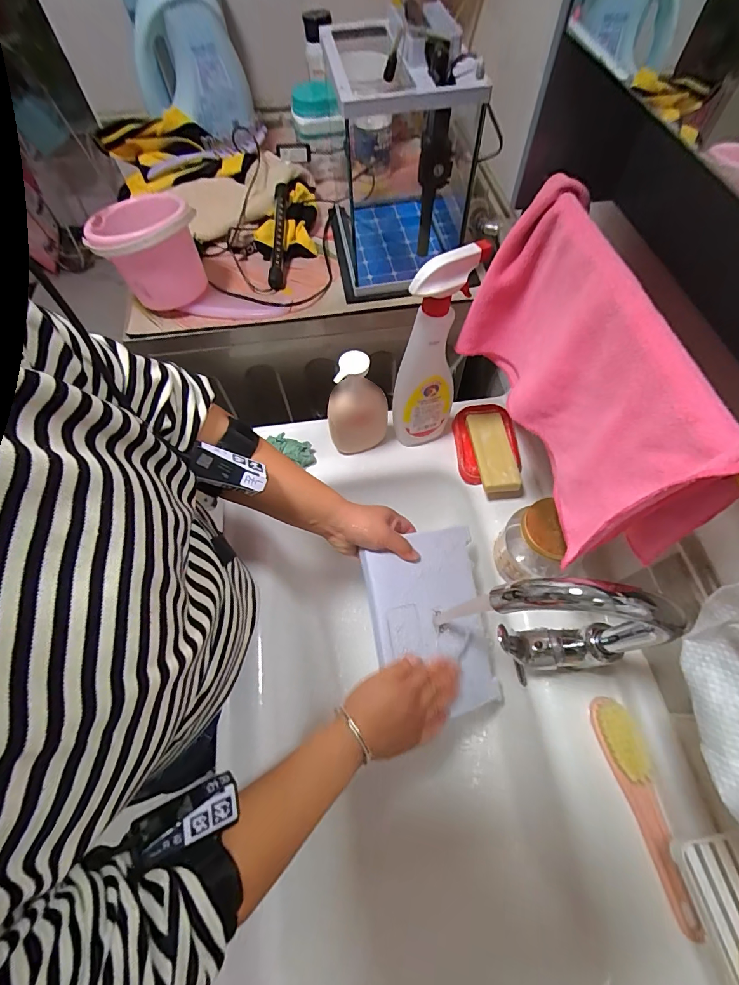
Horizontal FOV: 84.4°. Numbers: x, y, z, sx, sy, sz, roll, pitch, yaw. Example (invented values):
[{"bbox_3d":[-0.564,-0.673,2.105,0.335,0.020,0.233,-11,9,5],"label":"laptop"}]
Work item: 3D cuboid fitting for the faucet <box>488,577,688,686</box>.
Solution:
[{"bbox_3d":[0.183,0.126,0.382,0.156,0.225,0.056,4,62,4],"label":"faucet"}]

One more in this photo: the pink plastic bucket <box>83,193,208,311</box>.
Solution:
[{"bbox_3d":[-0.299,-0.332,0.560,0.131,0.113,0.136,-1,62,1],"label":"pink plastic bucket"}]

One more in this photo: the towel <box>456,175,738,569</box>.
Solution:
[{"bbox_3d":[0.169,-0.099,0.360,0.075,0.173,0.302,-9,62,-3],"label":"towel"}]

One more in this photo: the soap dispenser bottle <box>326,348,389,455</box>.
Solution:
[{"bbox_3d":[-0.018,-0.112,0.566,0.079,0.175,0.044,-10,62,-4],"label":"soap dispenser bottle"}]

